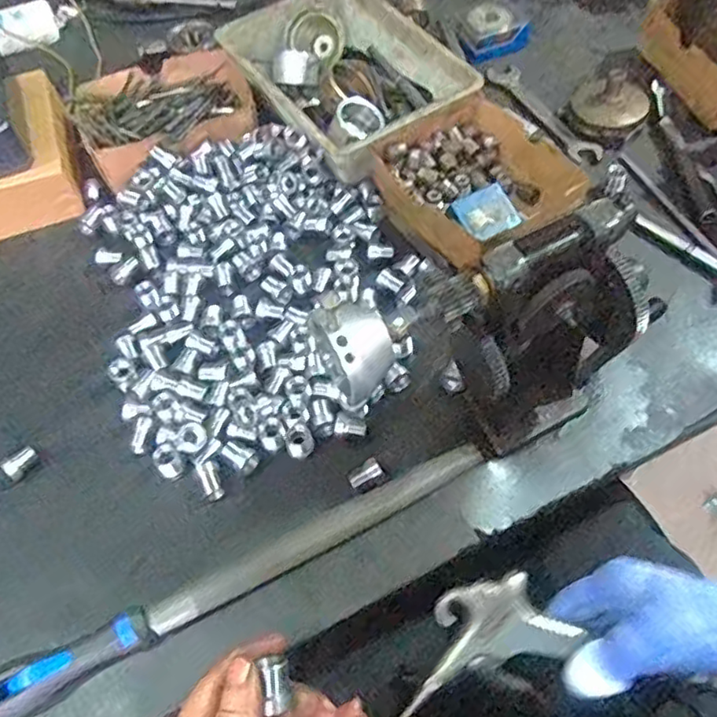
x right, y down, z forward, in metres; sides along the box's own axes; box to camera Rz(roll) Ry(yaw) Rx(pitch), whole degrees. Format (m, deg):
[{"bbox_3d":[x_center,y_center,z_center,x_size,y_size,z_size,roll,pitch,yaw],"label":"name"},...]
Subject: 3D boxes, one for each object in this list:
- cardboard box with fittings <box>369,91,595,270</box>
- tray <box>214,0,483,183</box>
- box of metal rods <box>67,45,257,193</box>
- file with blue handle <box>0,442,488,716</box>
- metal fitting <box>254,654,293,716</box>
[{"bbox_3d":[0.109,-0.163,0.586,0.150,0.049,0.177,-32,62,-15],"label":"cardboard box with fittings"},{"bbox_3d":[-0.017,-0.294,0.660,0.172,0.060,0.256,-34,62,-16],"label":"tray"},{"bbox_3d":[-0.195,-0.256,0.659,0.183,0.044,0.146,-29,61,-14],"label":"box of metal rods"},{"bbox_3d":[-0.073,0.141,0.423,0.352,0.031,0.027,-26,60,-12],"label":"file with blue handle"},{"bbox_3d":[-0.040,0.162,0.315,0.012,0.013,0.025,-15,59,-5],"label":"metal fitting"}]

